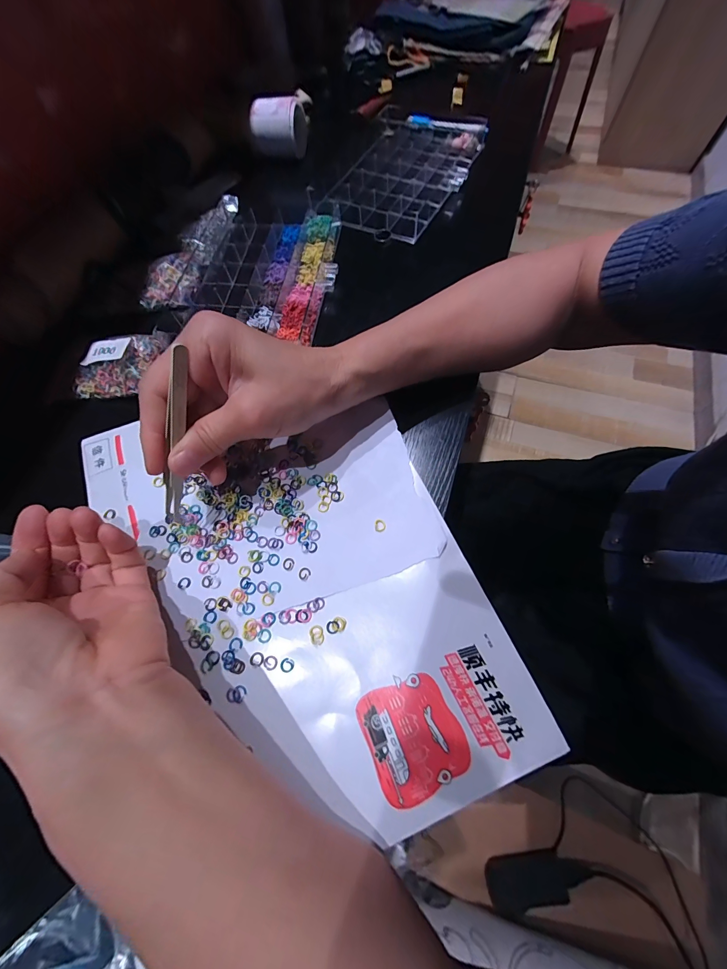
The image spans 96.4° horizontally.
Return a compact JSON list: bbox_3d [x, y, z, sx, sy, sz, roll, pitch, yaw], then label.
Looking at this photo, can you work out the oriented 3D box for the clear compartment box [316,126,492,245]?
[{"bbox_3d":[0.048,-0.378,0.397,0.131,0.020,0.217,26,71,14],"label":"clear compartment box"}]

